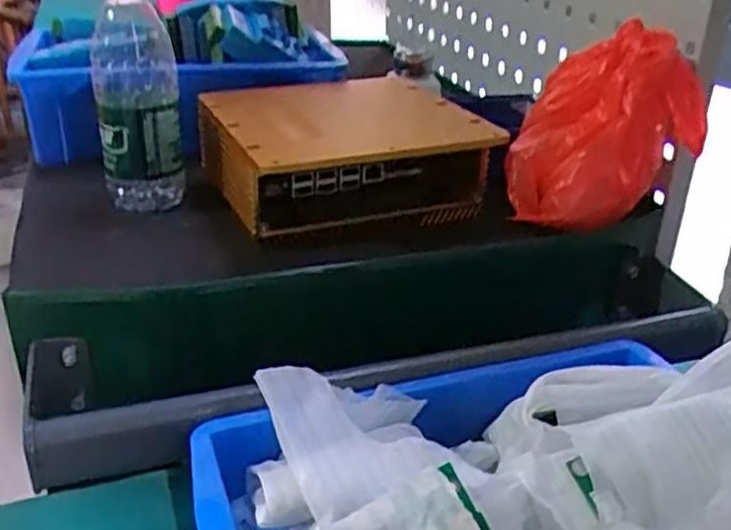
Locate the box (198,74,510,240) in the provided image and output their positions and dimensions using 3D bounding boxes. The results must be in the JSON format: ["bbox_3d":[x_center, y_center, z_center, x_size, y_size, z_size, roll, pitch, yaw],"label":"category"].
[{"bbox_3d":[-0.022,-0.090,0.598,0.195,0.066,0.181,-10,28,-19],"label":"box"}]

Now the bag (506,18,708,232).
[{"bbox_3d":[0.169,-0.096,0.535,0.127,0.125,0.078,10,28,19],"label":"bag"}]

